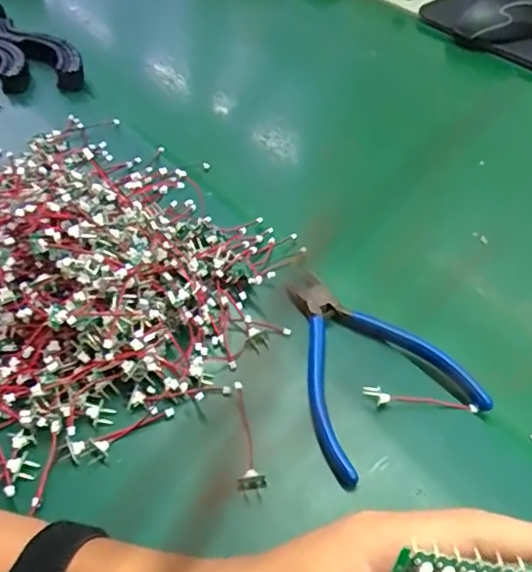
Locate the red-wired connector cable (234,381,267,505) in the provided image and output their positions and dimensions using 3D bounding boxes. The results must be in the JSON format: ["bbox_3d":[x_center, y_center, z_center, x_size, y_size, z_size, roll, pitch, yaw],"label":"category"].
[{"bbox_3d":[-0.011,0.088,0.334,0.015,0.014,0.068,-5,47,-5],"label":"red-wired connector cable"}]

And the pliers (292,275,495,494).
[{"bbox_3d":[0.057,0.043,0.369,0.099,0.017,0.131,-20,50,-19],"label":"pliers"}]

